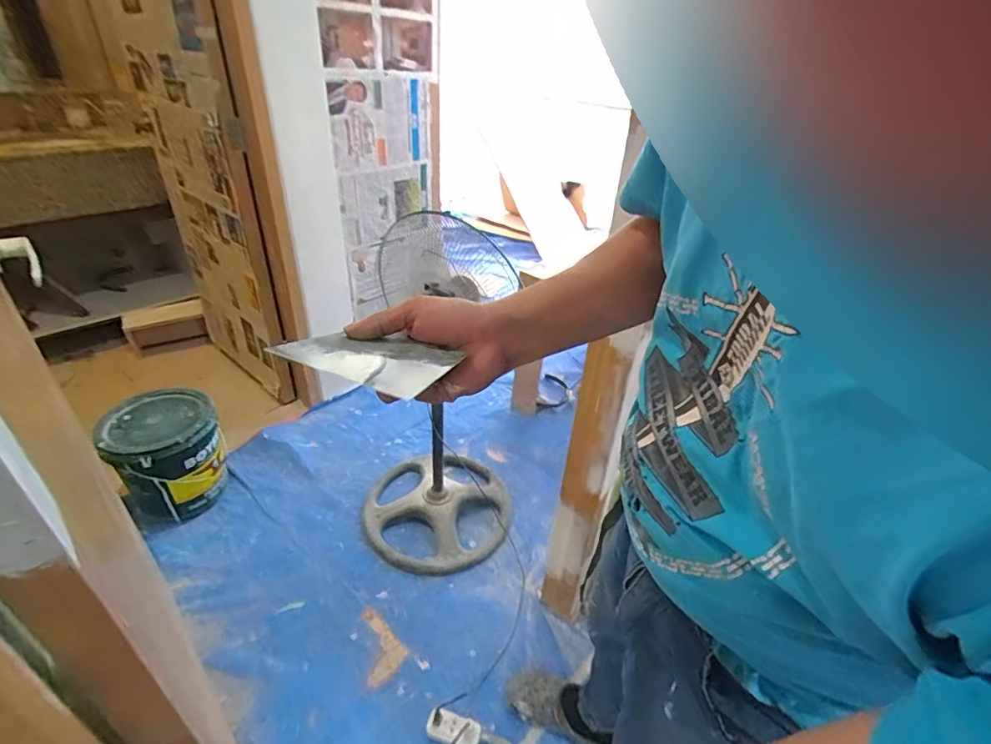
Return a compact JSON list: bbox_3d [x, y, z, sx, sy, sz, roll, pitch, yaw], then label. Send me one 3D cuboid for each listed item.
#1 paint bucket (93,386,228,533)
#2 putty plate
[{"bbox_3d":[-1.007,0.271,1.509,0.283,0.328,0.294,-19,41,-32],"label":"paint bucket"},{"bbox_3d":[-0.097,-0.014,0.383,0.129,0.005,0.085,15,25,24],"label":"putty plate"}]

